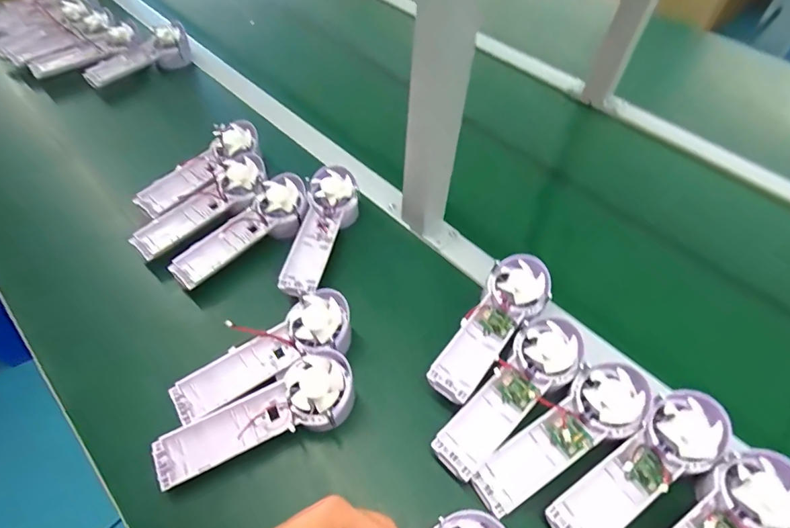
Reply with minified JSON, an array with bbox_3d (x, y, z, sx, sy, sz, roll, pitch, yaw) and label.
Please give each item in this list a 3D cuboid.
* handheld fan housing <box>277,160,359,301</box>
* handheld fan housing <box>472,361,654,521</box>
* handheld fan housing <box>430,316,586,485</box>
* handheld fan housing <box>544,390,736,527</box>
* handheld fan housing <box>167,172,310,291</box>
[{"bbox_3d":[-0.090,-0.040,0.523,0.062,0.038,0.177,12,53,6],"label":"handheld fan housing"},{"bbox_3d":[0.147,0.150,0.392,0.175,0.041,0.061,-25,58,-20],"label":"handheld fan housing"},{"bbox_3d":[0.110,0.118,0.408,0.058,0.030,0.176,38,60,23],"label":"handheld fan housing"},{"bbox_3d":[0.204,0.171,0.376,0.175,0.040,0.061,-22,57,-19],"label":"handheld fan housing"},{"bbox_3d":[-0.172,-0.041,0.514,0.065,0.034,0.180,34,58,21],"label":"handheld fan housing"}]

